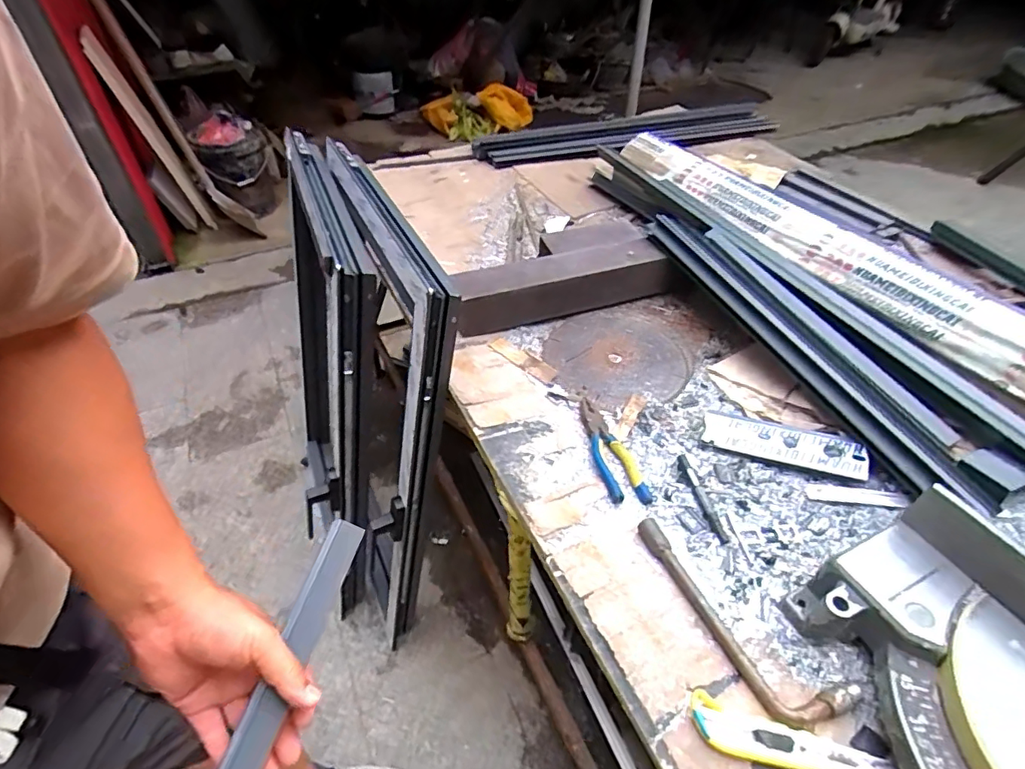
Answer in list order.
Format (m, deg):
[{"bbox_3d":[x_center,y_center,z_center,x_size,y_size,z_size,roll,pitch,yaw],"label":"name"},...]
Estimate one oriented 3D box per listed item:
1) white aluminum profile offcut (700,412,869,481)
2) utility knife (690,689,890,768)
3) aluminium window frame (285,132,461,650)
[{"bbox_3d":[0.377,0.085,0.760,0.208,0.013,0.056,13,69,18],"label":"white aluminum profile offcut"},{"bbox_3d":[0.248,0.333,0.493,0.166,0.021,0.041,14,46,14],"label":"utility knife"},{"bbox_3d":[-0.358,0.042,1.150,0.136,0.920,0.665,-10,45,-29],"label":"aluminium window frame"}]

